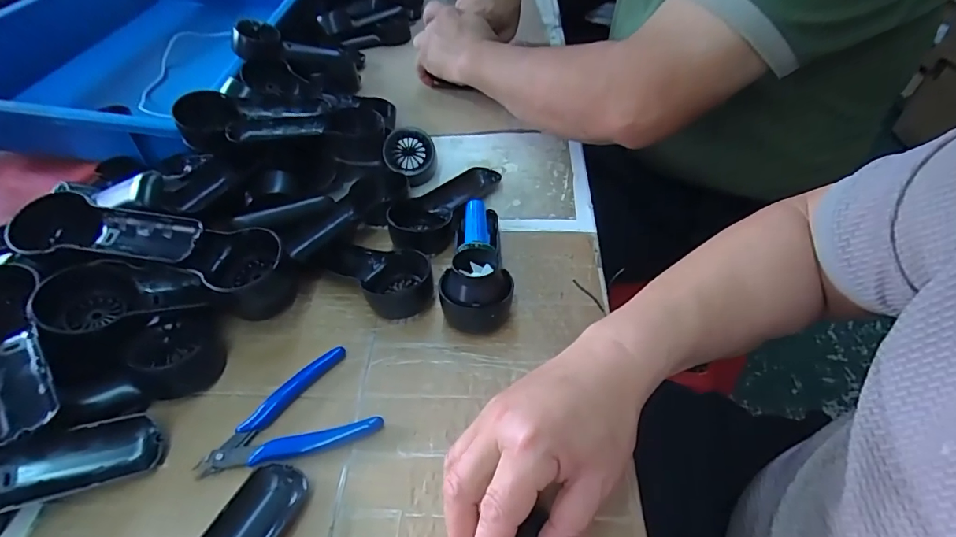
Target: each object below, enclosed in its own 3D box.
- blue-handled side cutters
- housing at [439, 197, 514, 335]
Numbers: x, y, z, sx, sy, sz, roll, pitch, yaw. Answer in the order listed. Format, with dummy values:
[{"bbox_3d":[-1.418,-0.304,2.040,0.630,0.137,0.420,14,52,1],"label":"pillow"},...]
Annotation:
[{"bbox_3d":[-0.140,0.105,0.343,0.122,0.012,0.077,-15,50,-12],"label":"blue-handled side cutters"},{"bbox_3d":[0.003,-0.011,0.416,0.058,0.054,0.154,4,48,5],"label":"housing"}]

